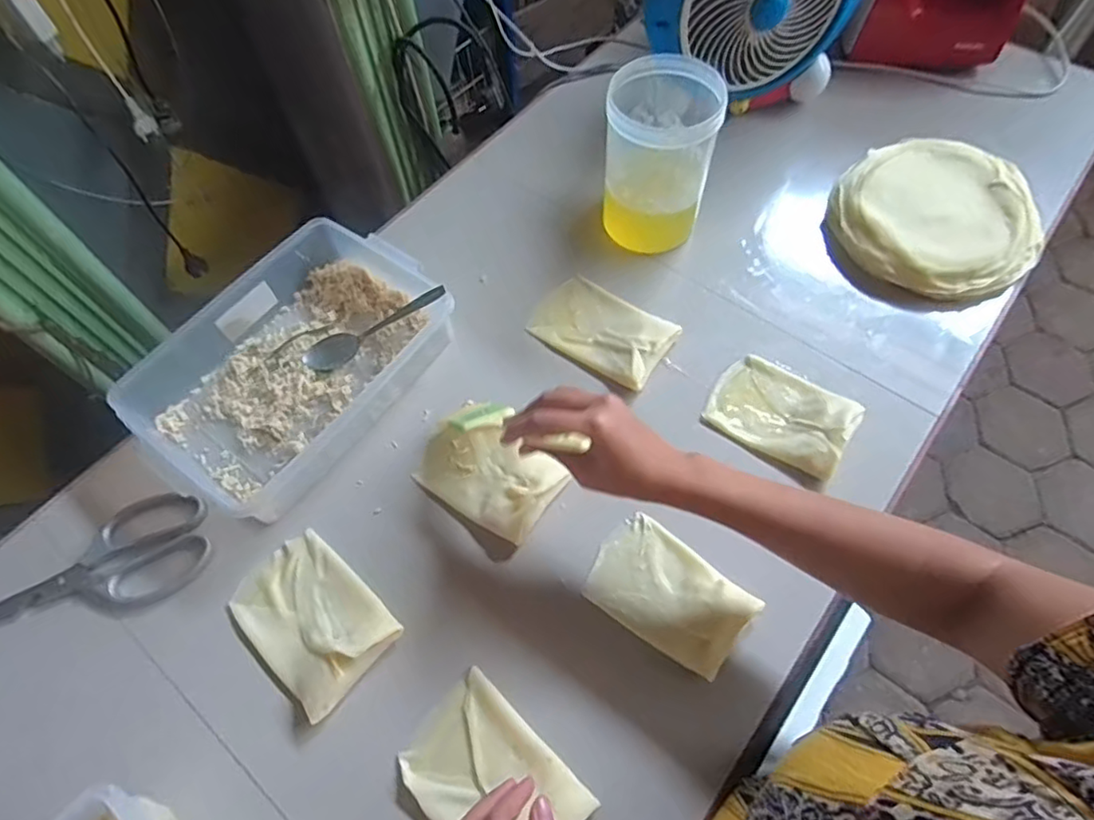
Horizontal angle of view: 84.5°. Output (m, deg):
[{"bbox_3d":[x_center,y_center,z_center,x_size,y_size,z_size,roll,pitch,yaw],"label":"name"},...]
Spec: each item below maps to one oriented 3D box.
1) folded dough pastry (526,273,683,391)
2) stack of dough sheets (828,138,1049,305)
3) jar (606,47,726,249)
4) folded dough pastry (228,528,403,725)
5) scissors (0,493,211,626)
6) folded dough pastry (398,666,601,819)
[{"bbox_3d":[0.056,-0.084,0.622,0.141,0.010,0.088,32,72,27],"label":"folded dough pastry"},{"bbox_3d":[0.416,-0.207,0.653,0.194,0.050,0.198,-5,62,0],"label":"stack of dough sheets"},{"bbox_3d":[0.114,-0.263,0.631,0.107,0.165,0.125,12,63,8],"label":"jar"},{"bbox_3d":[-0.194,0.167,0.491,0.136,0.027,0.092,38,70,20],"label":"folded dough pastry"},{"bbox_3d":[-0.401,0.138,0.523,0.210,0.011,0.090,-17,63,-7],"label":"scissors"},{"bbox_3d":[-0.042,0.272,0.444,0.129,0.023,0.089,41,71,18],"label":"folded dough pastry"}]

